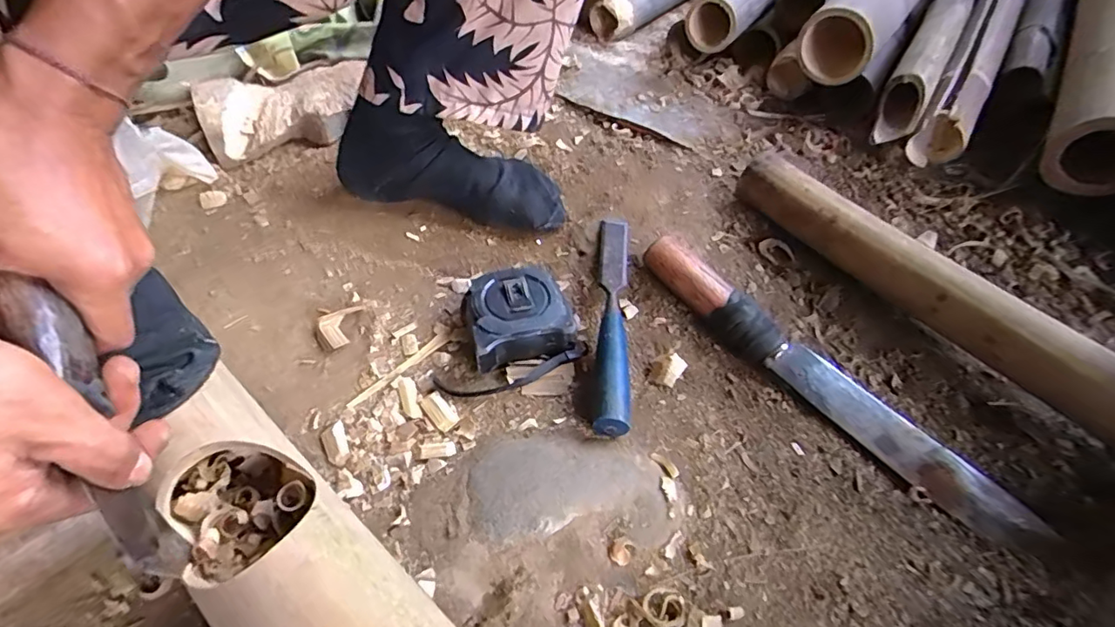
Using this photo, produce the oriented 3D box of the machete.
[{"bbox_3d":[0.203,0.045,0.419,0.043,0.036,0.329,-36,62,-27],"label":"machete"}]

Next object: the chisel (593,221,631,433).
[{"bbox_3d":[0.047,-0.004,0.447,0.025,0.033,0.224,6,52,1],"label":"chisel"}]

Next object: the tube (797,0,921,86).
[{"bbox_3d":[0.488,-0.483,0.734,0.086,0.088,0.622,32,57,21],"label":"tube"}]

